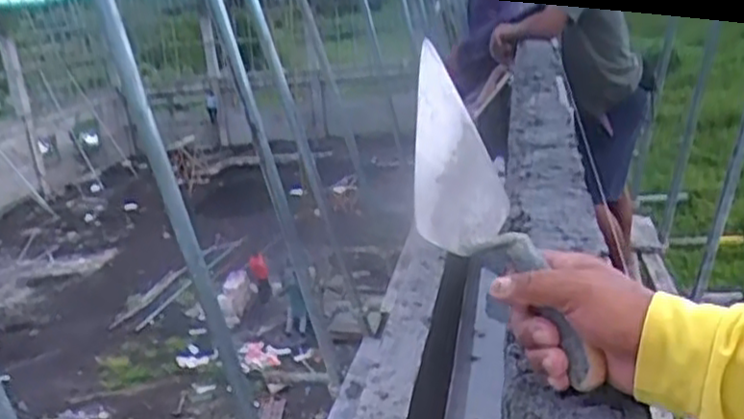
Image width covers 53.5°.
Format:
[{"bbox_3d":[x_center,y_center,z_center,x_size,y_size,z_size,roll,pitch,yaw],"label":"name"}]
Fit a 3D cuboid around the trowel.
[{"bbox_3d":[0.087,0.002,0.570,0.084,0.277,0.068,-13,-23,-20],"label":"trowel"}]

